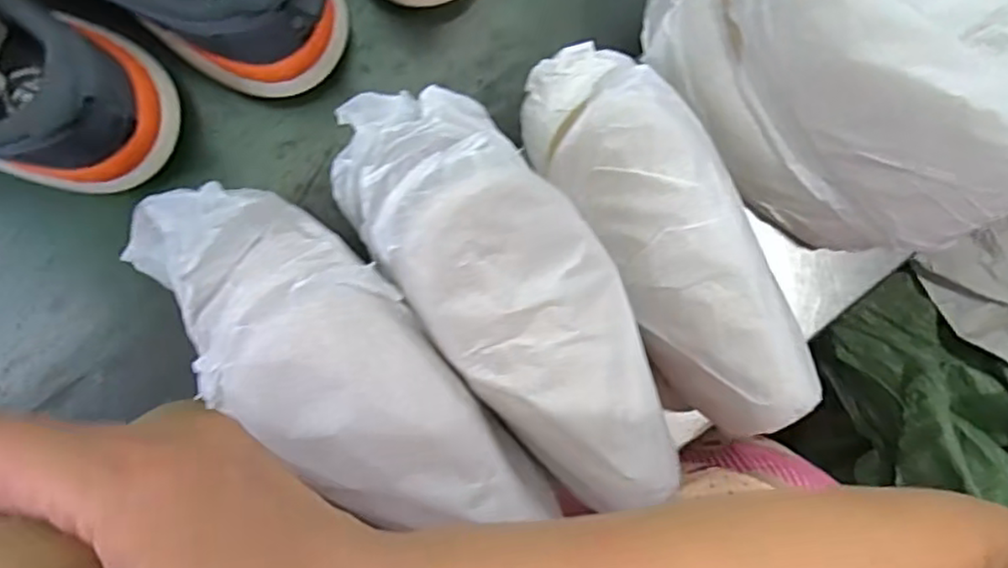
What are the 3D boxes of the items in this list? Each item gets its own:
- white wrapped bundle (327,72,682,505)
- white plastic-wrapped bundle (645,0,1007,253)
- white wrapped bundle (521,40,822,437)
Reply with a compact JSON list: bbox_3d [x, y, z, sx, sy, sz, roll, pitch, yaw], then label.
[{"bbox_3d":[0.006,0.000,0.351,0.099,0.093,0.255,-38,99,-4],"label":"white wrapped bundle"},{"bbox_3d":[0.185,-0.116,0.390,0.096,0.130,0.221,-40,99,-4],"label":"white plastic-wrapped bundle"},{"bbox_3d":[0.096,-0.031,0.395,0.090,0.099,0.236,-24,97,-6],"label":"white wrapped bundle"}]

